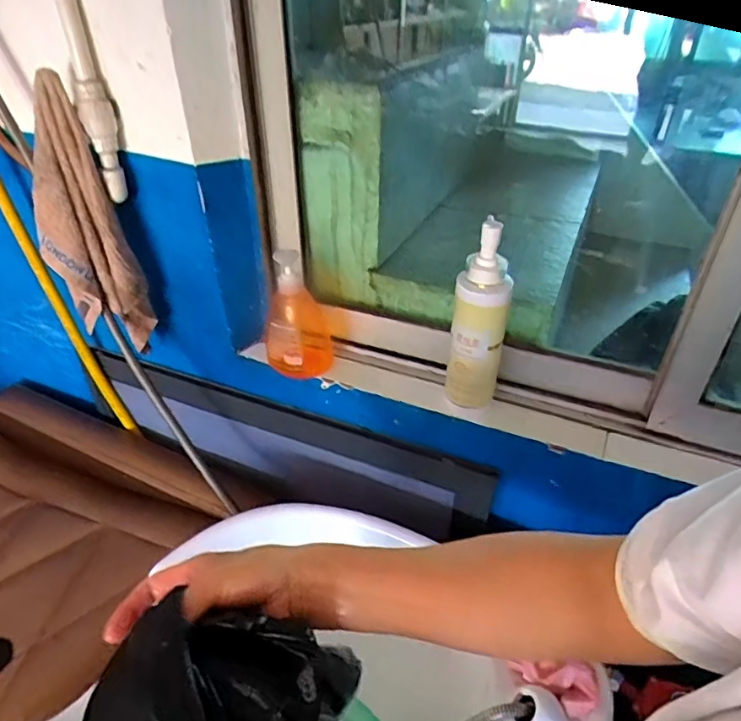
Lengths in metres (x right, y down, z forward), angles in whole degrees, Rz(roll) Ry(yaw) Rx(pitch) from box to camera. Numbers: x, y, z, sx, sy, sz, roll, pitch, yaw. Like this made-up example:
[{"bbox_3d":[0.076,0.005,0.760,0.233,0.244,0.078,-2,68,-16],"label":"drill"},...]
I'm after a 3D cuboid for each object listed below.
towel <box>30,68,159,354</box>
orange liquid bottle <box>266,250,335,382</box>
[{"bbox_3d":[-0.358,-0.158,0.677,0.101,0.318,0.057,-22,41,-28],"label":"towel"},{"bbox_3d":[-0.100,-0.064,0.728,0.092,0.166,0.075,-6,36,-8],"label":"orange liquid bottle"}]

